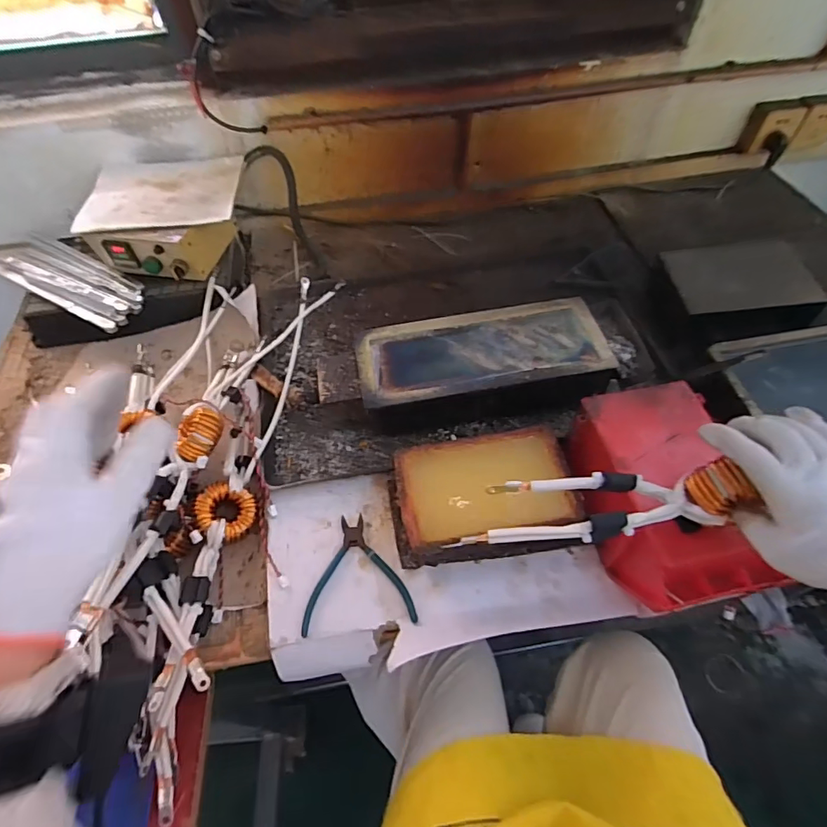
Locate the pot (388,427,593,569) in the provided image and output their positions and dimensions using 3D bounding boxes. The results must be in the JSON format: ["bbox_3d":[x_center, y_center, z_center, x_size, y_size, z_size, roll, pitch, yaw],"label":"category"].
[{"bbox_3d":[0.081,0.100,0.593,0.210,0.069,0.138,-8,54,-4],"label":"pot"}]

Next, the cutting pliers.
[{"bbox_3d":[-0.064,0.186,0.580,0.125,0.008,0.132,-5,54,-1],"label":"cutting pliers"}]

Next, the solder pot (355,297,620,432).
[{"bbox_3d":[0.093,-0.071,0.697,0.339,0.080,0.151,-9,55,-5],"label":"solder pot"}]

